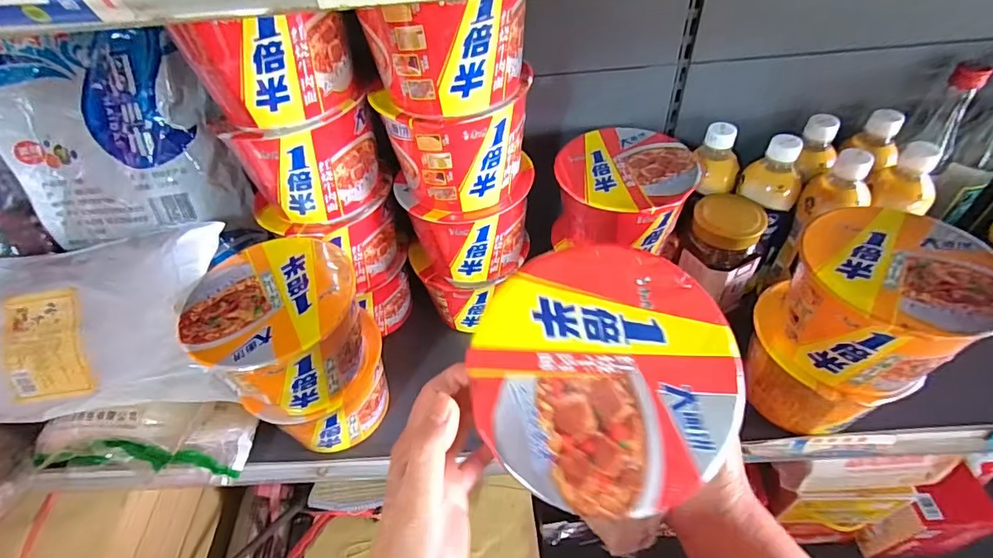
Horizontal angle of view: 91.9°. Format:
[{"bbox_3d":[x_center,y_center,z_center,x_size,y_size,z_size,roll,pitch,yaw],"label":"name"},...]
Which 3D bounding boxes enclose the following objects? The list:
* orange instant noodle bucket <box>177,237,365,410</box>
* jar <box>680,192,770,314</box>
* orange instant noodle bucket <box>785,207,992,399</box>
[{"bbox_3d":[-0.188,0.042,0.433,0.138,0.086,0.131,-3,49,3],"label":"orange instant noodle bucket"},{"bbox_3d":[0.249,-0.028,0.537,0.078,0.116,0.075,-3,49,3],"label":"jar"},{"bbox_3d":[0.319,0.020,0.406,0.124,0.096,0.127,-17,50,-9],"label":"orange instant noodle bucket"}]

